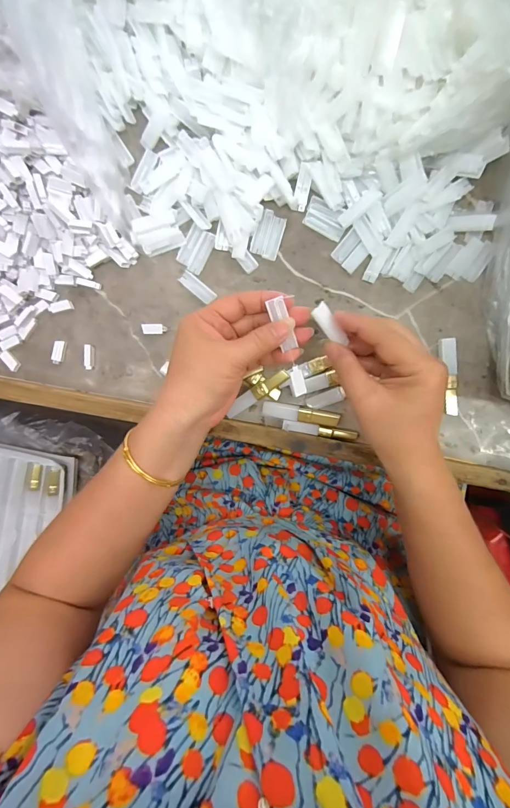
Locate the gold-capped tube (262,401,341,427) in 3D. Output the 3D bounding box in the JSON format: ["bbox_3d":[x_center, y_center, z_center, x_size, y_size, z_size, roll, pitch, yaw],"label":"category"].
[{"bbox_3d":[0.045,0.010,0.356,0.075,0.015,0.015,8,94,2],"label":"gold-capped tube"}]

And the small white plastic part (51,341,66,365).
[{"bbox_3d":[-0.207,-0.054,0.377,0.010,0.010,0.025,12,94,2],"label":"small white plastic part"}]

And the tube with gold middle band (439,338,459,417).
[{"bbox_3d":[0.191,-0.027,0.354,0.016,0.012,0.074,-2,94,3],"label":"tube with gold middle band"}]

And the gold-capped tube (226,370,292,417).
[{"bbox_3d":[0.002,-0.011,0.355,0.071,0.009,0.014,-34,92,4],"label":"gold-capped tube"}]

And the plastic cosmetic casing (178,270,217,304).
[{"bbox_3d":[-0.058,-0.119,0.364,0.039,0.004,0.015,40,95,0],"label":"plastic cosmetic casing"}]

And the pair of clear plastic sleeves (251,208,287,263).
[{"bbox_3d":[0.014,-0.169,0.358,0.028,0.005,0.044,18,95,1],"label":"pair of clear plastic sleeves"}]

